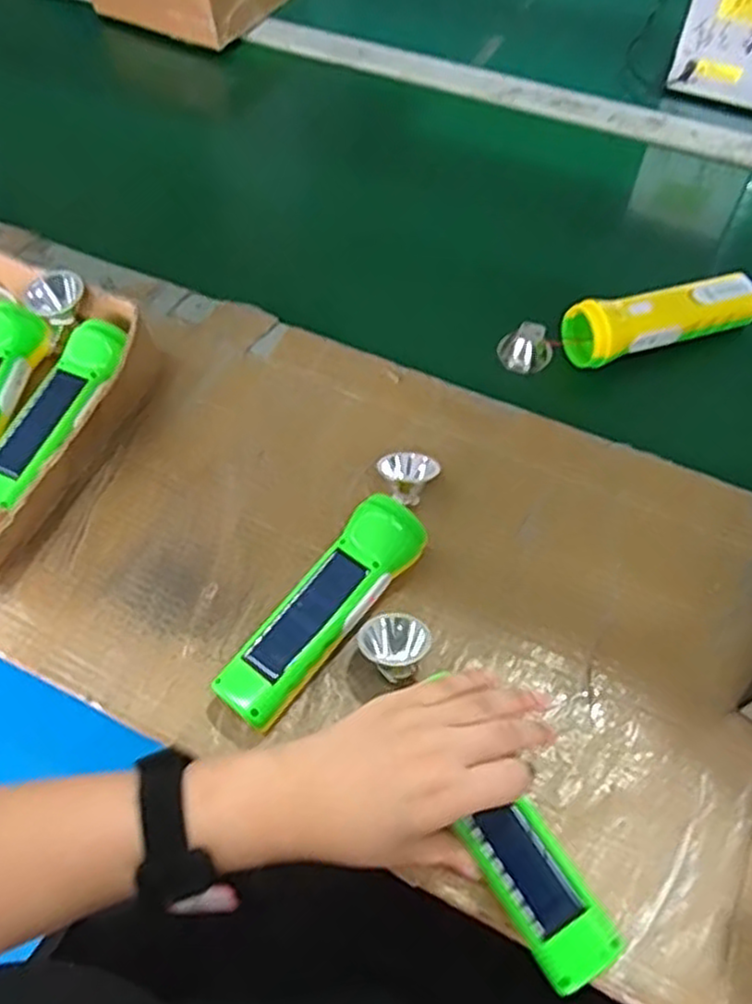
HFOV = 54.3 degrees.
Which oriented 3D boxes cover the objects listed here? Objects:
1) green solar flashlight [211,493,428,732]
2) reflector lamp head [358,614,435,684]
[{"bbox_3d":[-0.034,0.069,0.474,0.045,0.042,0.165,36,66,21],"label":"green solar flashlight"},{"bbox_3d":[0.012,0.093,0.463,0.041,0.033,0.038,-1,58,1],"label":"reflector lamp head"}]

